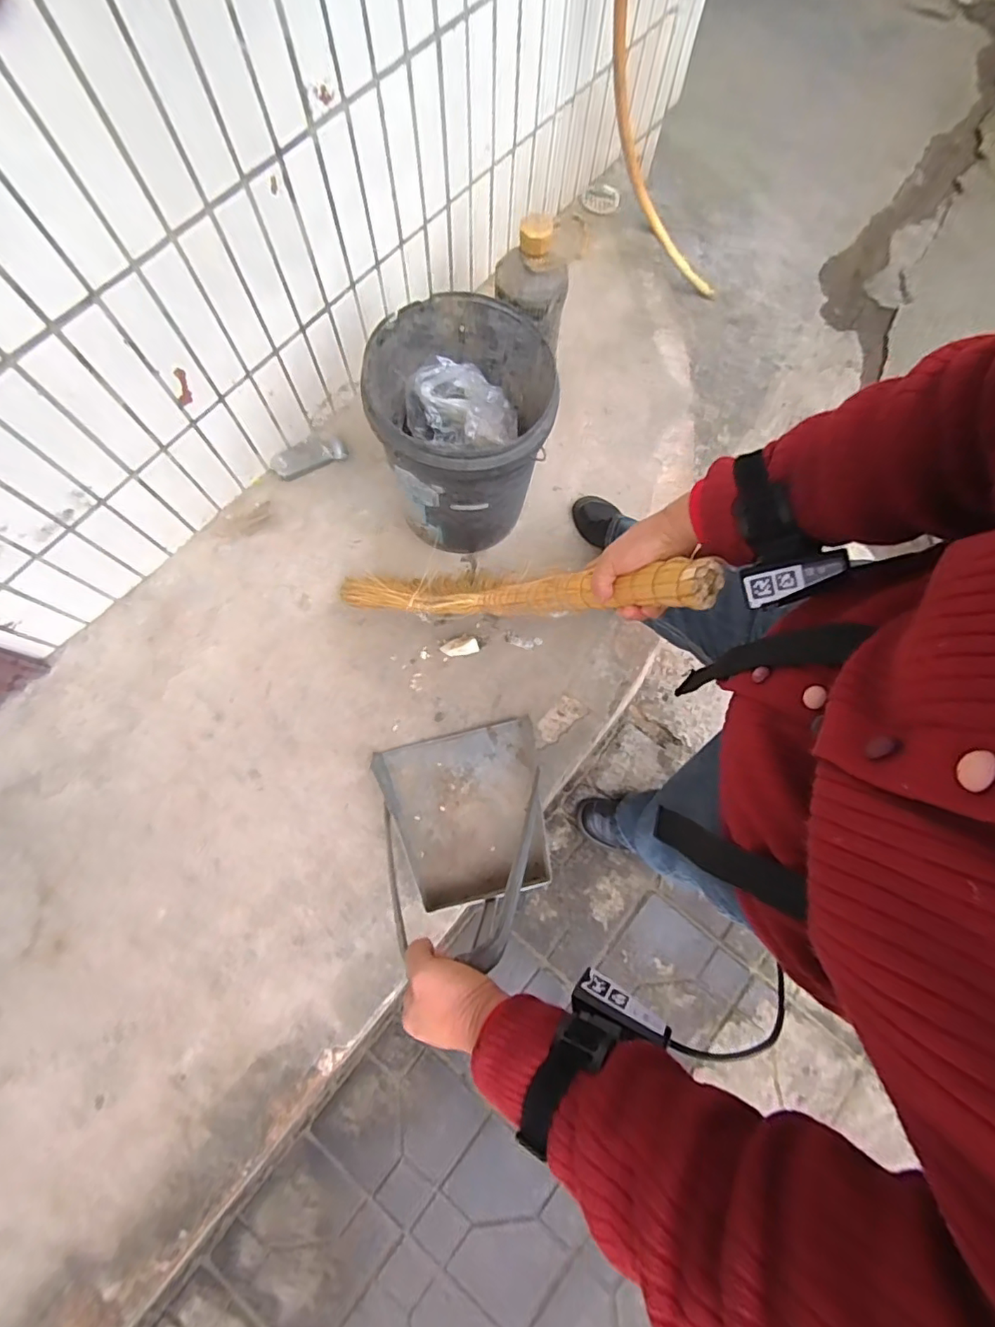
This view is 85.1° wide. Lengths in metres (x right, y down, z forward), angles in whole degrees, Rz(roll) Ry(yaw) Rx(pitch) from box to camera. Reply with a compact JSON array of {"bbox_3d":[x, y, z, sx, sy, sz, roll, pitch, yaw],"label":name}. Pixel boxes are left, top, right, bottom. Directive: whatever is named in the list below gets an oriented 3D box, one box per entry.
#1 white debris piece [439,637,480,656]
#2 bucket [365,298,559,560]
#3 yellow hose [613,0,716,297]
[{"bbox_3d":[-0.077,-0.036,1.113,0.076,0.025,0.037,-7,75,-2],"label":"white debris piece"},{"bbox_3d":[-0.060,-0.407,1.046,0.294,0.389,0.315,0,75,-1],"label":"bucket"},{"bbox_3d":[0.372,-1.191,1.263,0.139,0.829,0.108,-5,73,29],"label":"yellow hose"}]

